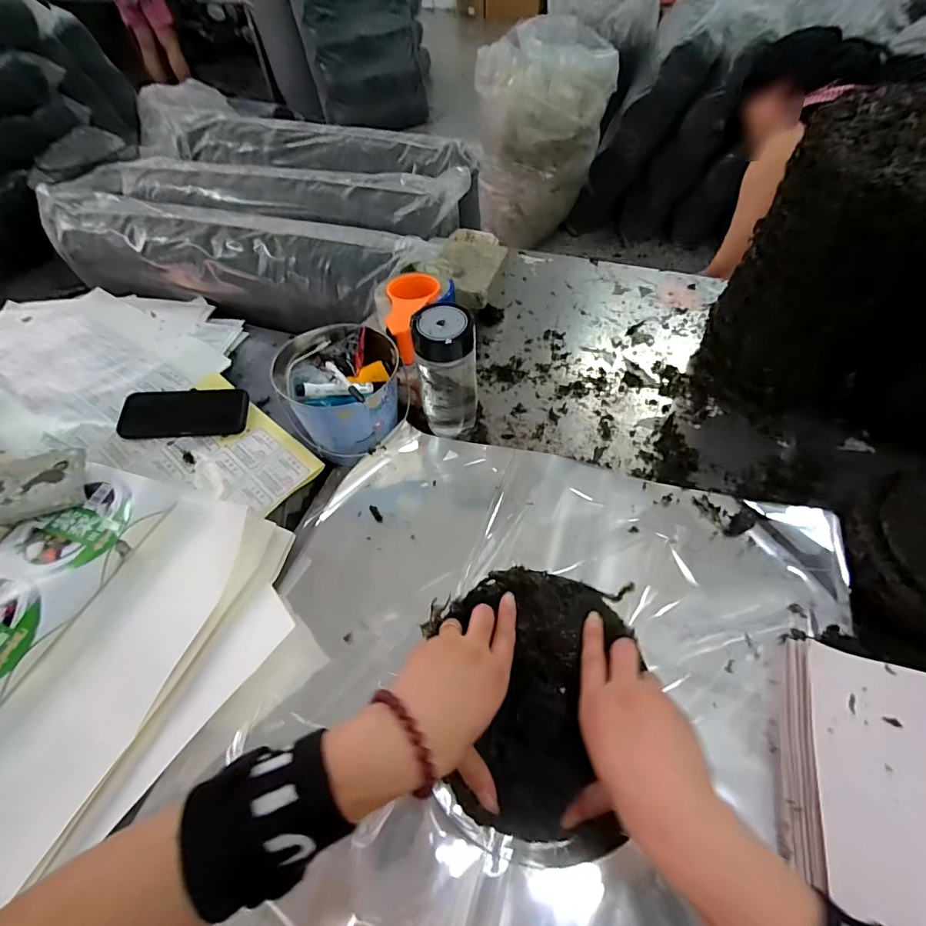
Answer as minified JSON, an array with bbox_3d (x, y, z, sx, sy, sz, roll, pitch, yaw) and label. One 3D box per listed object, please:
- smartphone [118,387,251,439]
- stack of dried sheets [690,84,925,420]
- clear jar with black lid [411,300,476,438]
[{"bbox_3d":[-0.401,-0.075,0.662,0.169,0.011,0.086,-5,59,-13],"label":"smartphone"},{"bbox_3d":[0.471,-0.236,0.573,0.204,0.323,0.184,37,64,25],"label":"stack of dried sheets"},{"bbox_3d":[-0.021,-0.110,0.594,0.078,0.178,0.062,-12,55,-6],"label":"clear jar with black lid"}]

